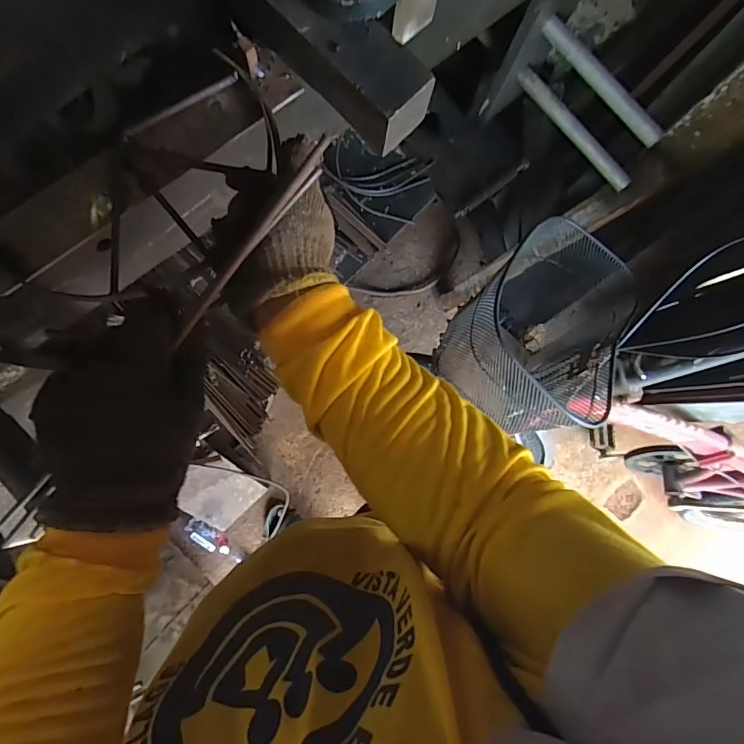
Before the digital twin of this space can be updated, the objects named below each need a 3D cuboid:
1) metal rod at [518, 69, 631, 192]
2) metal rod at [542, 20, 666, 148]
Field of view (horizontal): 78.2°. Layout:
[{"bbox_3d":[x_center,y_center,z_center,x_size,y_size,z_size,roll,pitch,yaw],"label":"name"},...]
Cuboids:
[{"bbox_3d":[0.328,-0.394,0.747,0.021,0.024,0.249,-40,89,-5],"label":"metal rod"},{"bbox_3d":[0.329,-0.413,0.652,0.022,0.025,0.228,-41,89,-5],"label":"metal rod"}]

